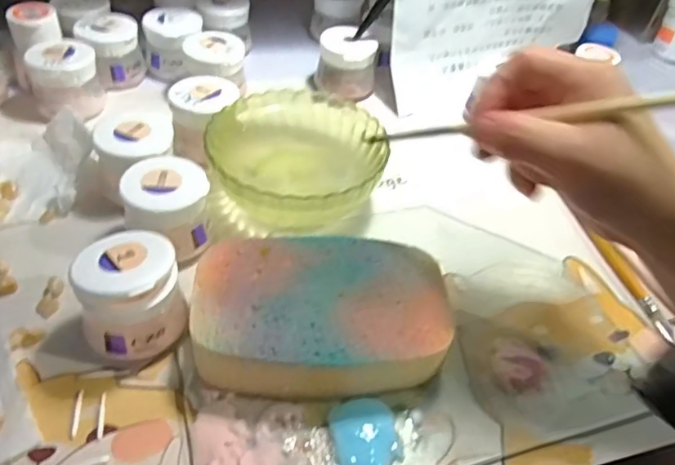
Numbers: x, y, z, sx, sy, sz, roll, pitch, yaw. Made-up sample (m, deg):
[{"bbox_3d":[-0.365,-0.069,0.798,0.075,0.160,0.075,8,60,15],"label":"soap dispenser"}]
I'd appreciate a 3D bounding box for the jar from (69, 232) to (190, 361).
[{"bbox_3d":[-0.109,0.035,0.299,0.049,0.057,0.049,4,45,-4],"label":"jar"}]

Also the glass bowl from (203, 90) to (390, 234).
[{"bbox_3d":[-0.026,-0.048,0.398,0.113,0.047,0.124,4,45,-4],"label":"glass bowl"}]

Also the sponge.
[{"bbox_3d":[-0.009,0.049,0.309,0.136,0.036,0.099,4,45,-3],"label":"sponge"}]

